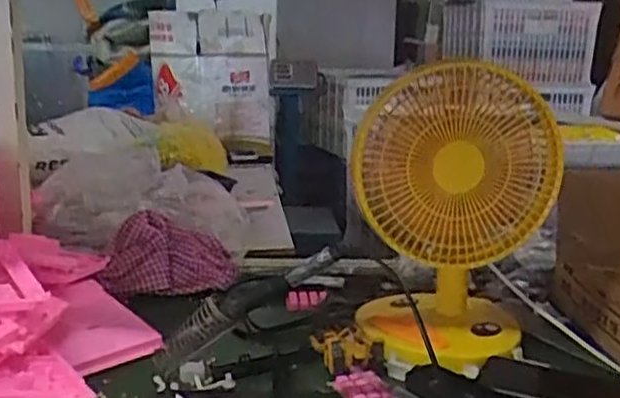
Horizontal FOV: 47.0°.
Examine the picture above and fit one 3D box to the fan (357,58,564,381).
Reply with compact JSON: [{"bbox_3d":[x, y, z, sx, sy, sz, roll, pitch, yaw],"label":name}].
[{"bbox_3d":[0.145,0.004,0.812,0.215,0.314,0.183,0,13,-11],"label":"fan"}]

